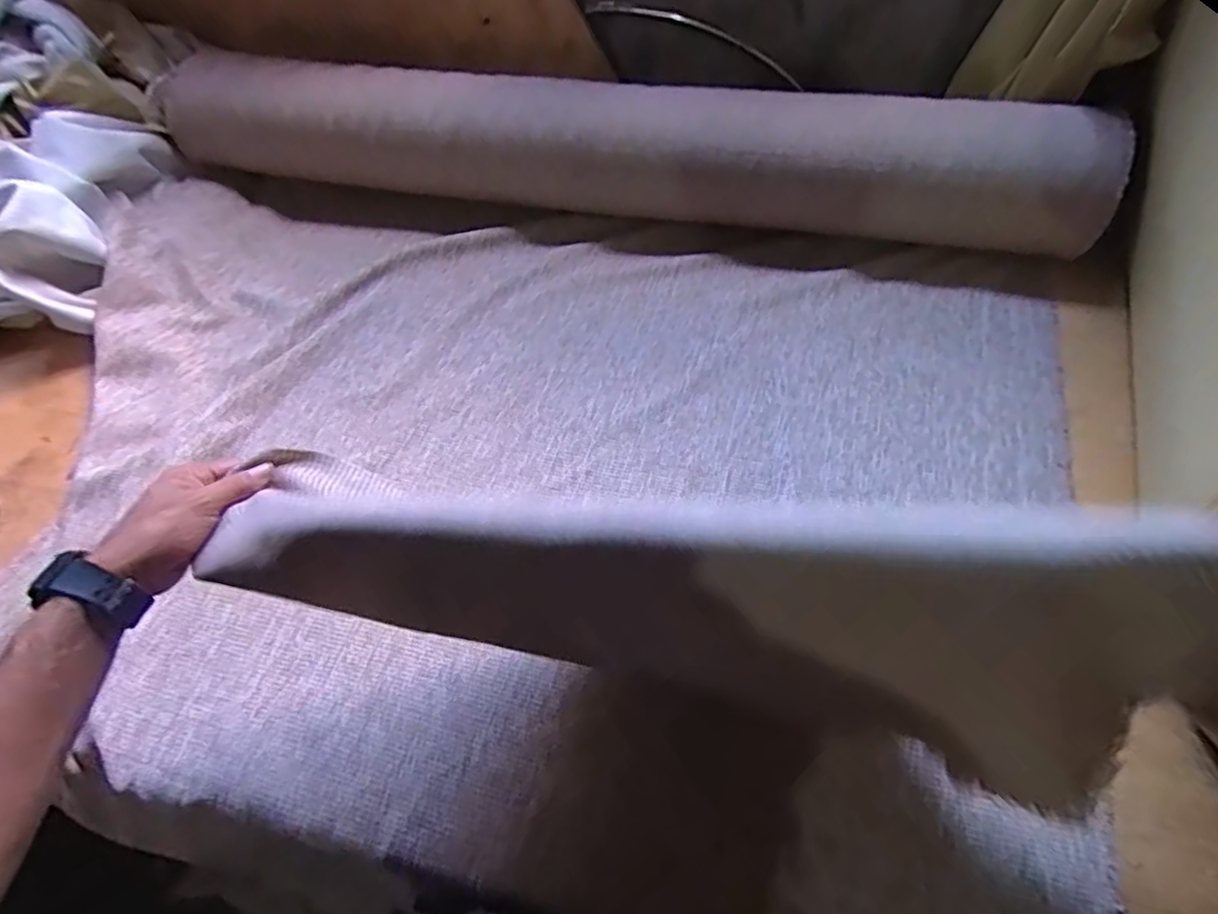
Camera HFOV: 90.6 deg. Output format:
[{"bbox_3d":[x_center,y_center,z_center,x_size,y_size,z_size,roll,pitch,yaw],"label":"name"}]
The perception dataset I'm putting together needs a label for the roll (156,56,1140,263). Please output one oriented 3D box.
[{"bbox_3d":[-0.041,-0.507,0.981,1.531,0.206,0.215,5,57,9],"label":"roll"}]

